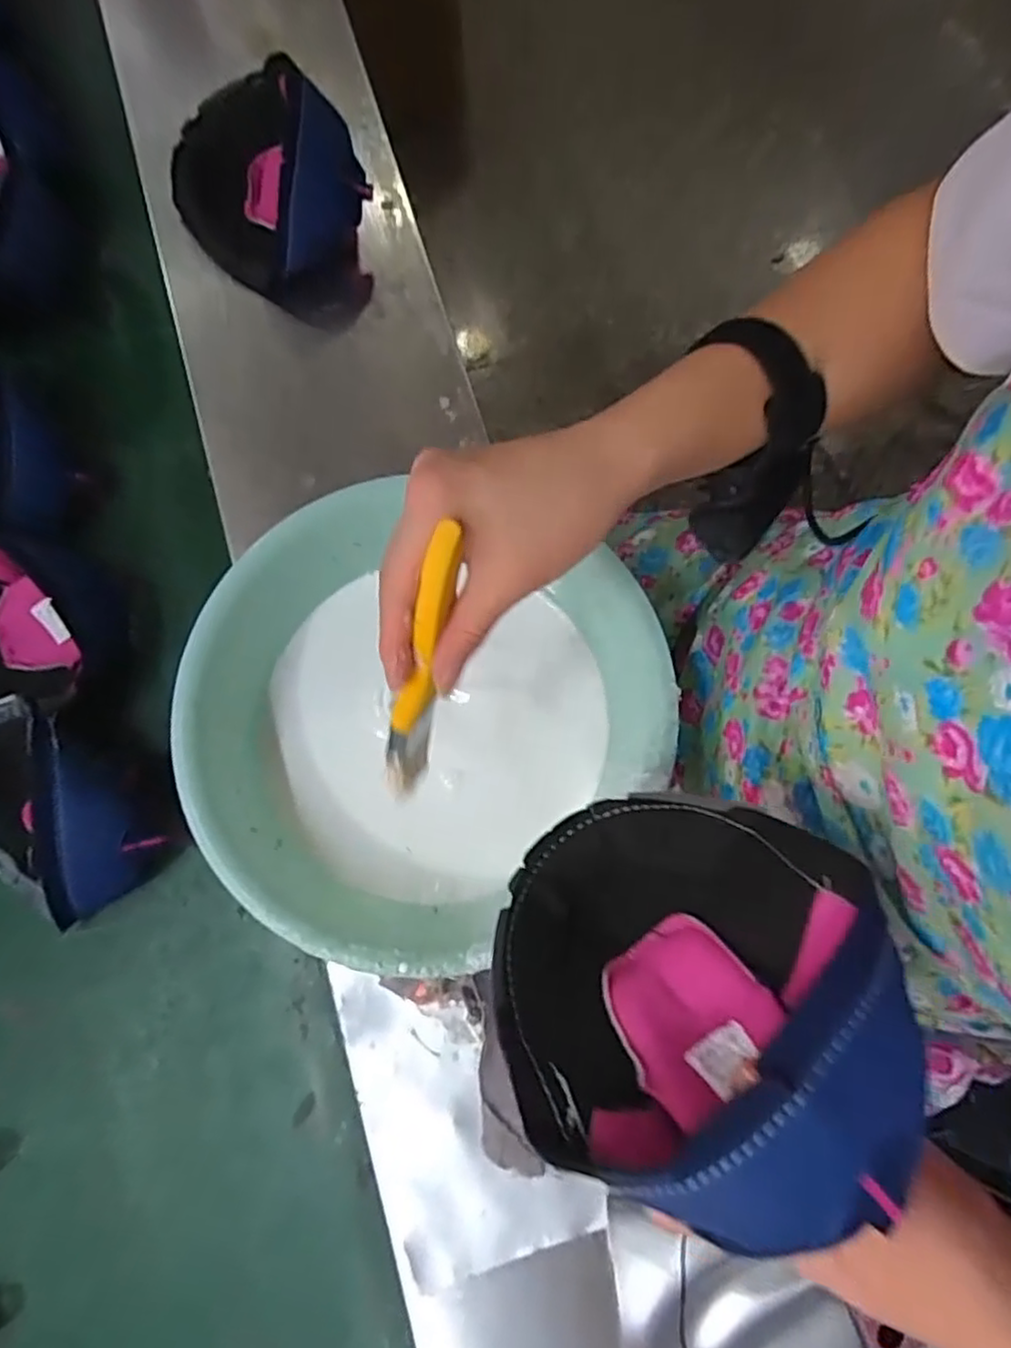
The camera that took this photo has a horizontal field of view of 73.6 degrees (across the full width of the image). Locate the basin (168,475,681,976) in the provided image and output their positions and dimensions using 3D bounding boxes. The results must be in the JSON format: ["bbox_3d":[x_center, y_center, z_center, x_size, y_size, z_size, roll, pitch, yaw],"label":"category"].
[{"bbox_3d":[-0.060,0.043,0.474,0.304,0.116,0.276,19,77,3],"label":"basin"}]

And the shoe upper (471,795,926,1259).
[{"bbox_3d":[0.069,0.126,0.285,0.138,0.132,0.147,11,77,2],"label":"shoe upper"}]

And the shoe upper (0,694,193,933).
[{"bbox_3d":[-0.352,0.102,0.508,0.183,0.094,0.132,32,78,6],"label":"shoe upper"}]

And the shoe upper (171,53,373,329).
[{"bbox_3d":[-0.206,-0.420,0.581,0.204,0.100,0.134,44,80,9],"label":"shoe upper"}]

